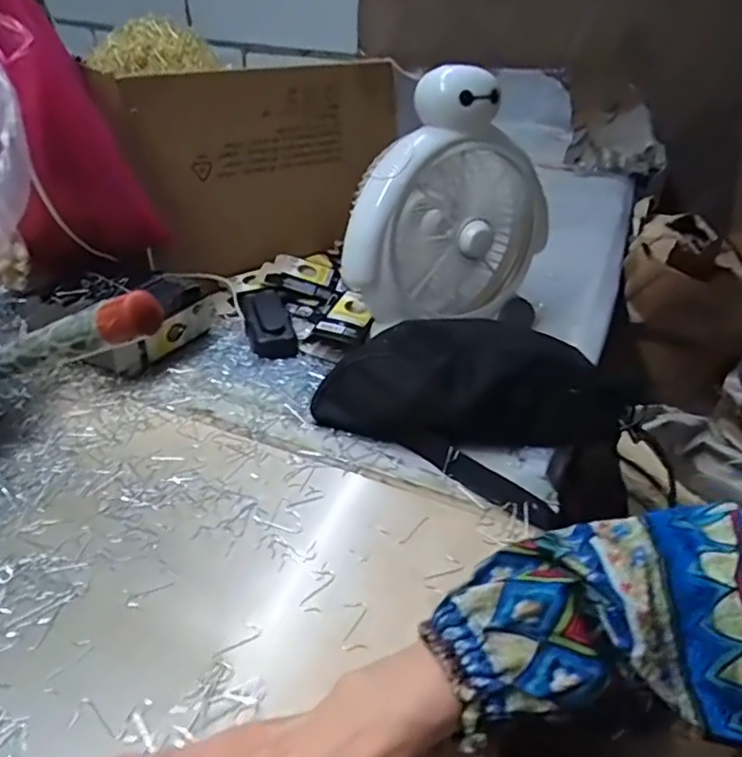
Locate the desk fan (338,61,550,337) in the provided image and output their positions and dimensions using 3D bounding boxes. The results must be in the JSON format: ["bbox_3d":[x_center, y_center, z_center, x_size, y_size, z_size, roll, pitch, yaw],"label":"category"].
[{"bbox_3d":[0.086,-0.178,0.644,0.227,0.252,0.110,-19,42,-27],"label":"desk fan"}]

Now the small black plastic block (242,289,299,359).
[{"bbox_3d":[-0.118,-0.063,0.686,0.048,0.021,0.123,-7,38,-14],"label":"small black plastic block"}]

